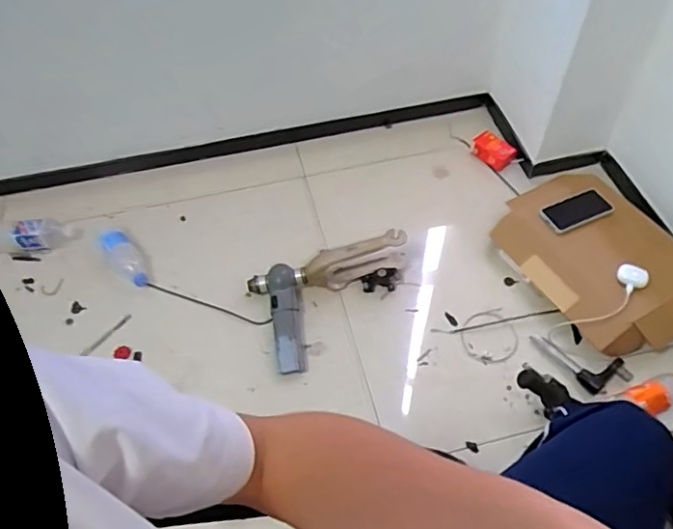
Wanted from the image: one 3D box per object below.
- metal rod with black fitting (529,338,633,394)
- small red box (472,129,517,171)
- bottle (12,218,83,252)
[{"bbox_3d":[0.509,0.190,1.166,0.093,0.024,0.186,-33,59,-20],"label":"metal rod with black fitting"},{"bbox_3d":[0.432,-0.309,1.539,0.068,0.054,0.129,-34,60,-21],"label":"small red box"},{"bbox_3d":[-0.689,-0.071,1.337,0.134,0.058,0.069,-12,54,-7],"label":"bottle"}]

